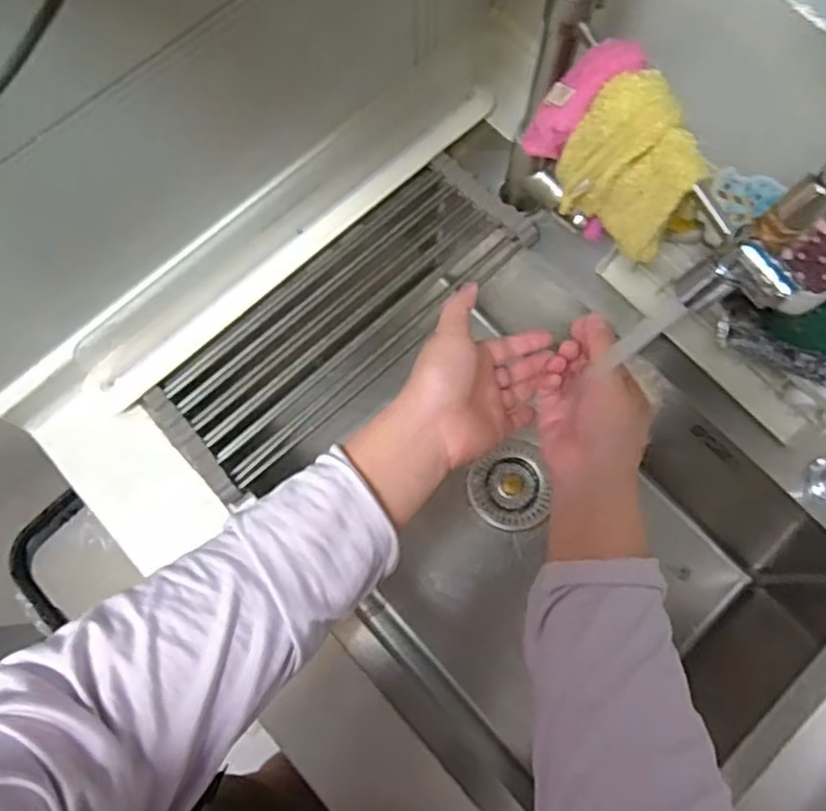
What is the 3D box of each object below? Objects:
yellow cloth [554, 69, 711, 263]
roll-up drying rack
[{"bbox_3d":[0.145,-0.159,0.446,0.090,0.098,0.057,32,76,7],"label":"yellow cloth"},{"bbox_3d":[-0.062,-0.083,0.618,0.378,0.015,0.130,-43,81,-10],"label":"roll-up drying rack"}]

